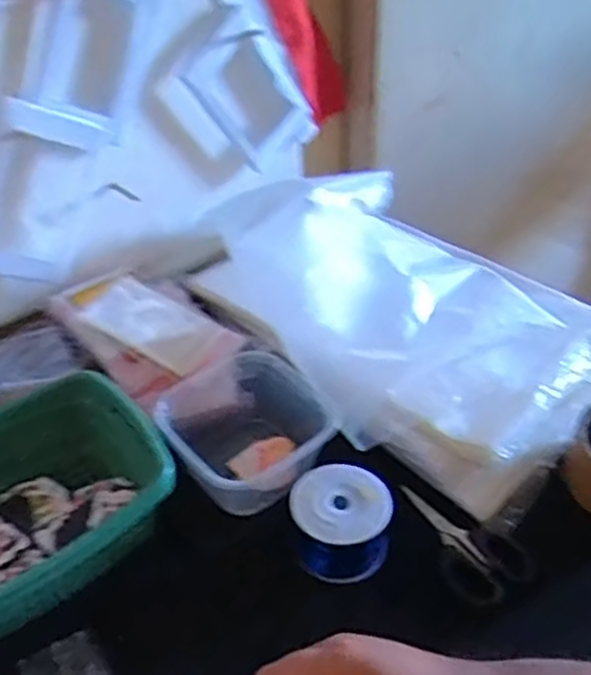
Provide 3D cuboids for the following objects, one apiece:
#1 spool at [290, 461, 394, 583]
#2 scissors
[{"bbox_3d":[0.033,0.132,0.519,0.068,0.047,0.068,-2,39,-1],"label":"spool"},{"bbox_3d":[0.119,0.146,0.533,0.061,0.015,0.109,-26,45,-28],"label":"scissors"}]

